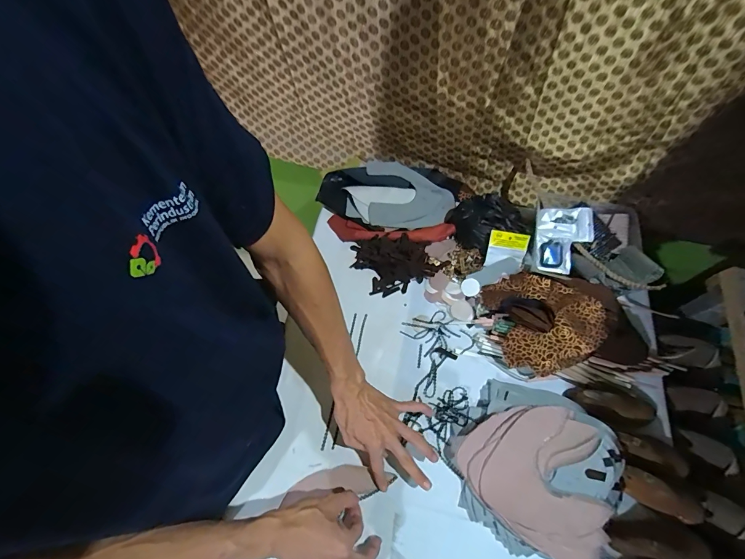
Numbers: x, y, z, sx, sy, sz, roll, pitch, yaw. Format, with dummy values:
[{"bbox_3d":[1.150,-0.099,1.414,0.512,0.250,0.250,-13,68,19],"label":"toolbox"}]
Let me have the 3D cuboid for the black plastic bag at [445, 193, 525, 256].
[{"bbox_3d":[0.227,-0.114,0.706,0.148,0.054,0.113,18,64,9],"label":"black plastic bag"}]

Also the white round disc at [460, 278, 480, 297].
[{"bbox_3d":[0.189,0.015,0.681,0.036,0.004,0.035,-3,82,19],"label":"white round disc"}]

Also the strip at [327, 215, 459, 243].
[{"bbox_3d":[0.035,-0.099,0.738,0.261,0.036,0.061,9,62,3],"label":"strip"}]

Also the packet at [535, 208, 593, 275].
[{"bbox_3d":[0.376,-0.077,0.690,0.101,0.012,0.129,1,82,11],"label":"packet"}]

